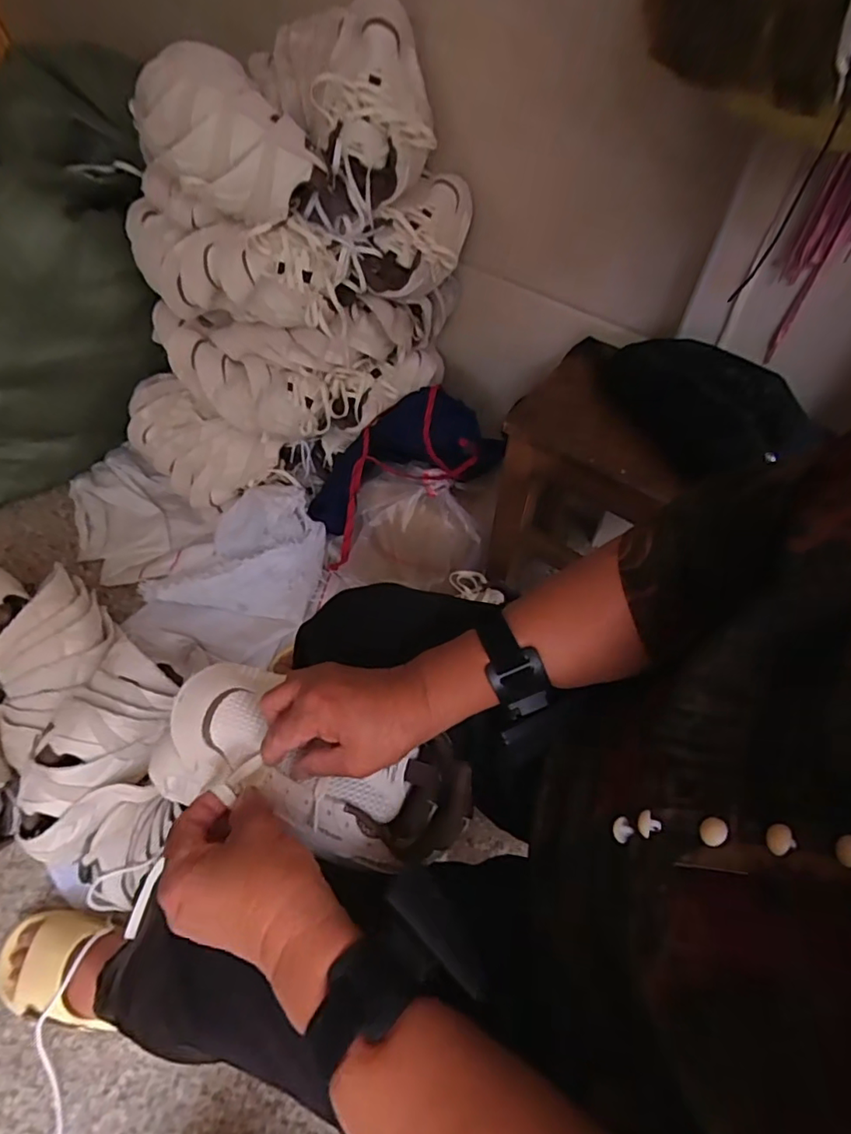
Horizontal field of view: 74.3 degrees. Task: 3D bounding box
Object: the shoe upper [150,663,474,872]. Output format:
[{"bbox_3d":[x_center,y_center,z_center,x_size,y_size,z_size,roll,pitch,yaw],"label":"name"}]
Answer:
[{"bbox_3d":[-0.082,0.146,0.416,0.230,0.062,0.100,18,52,8],"label":"shoe upper"}]

